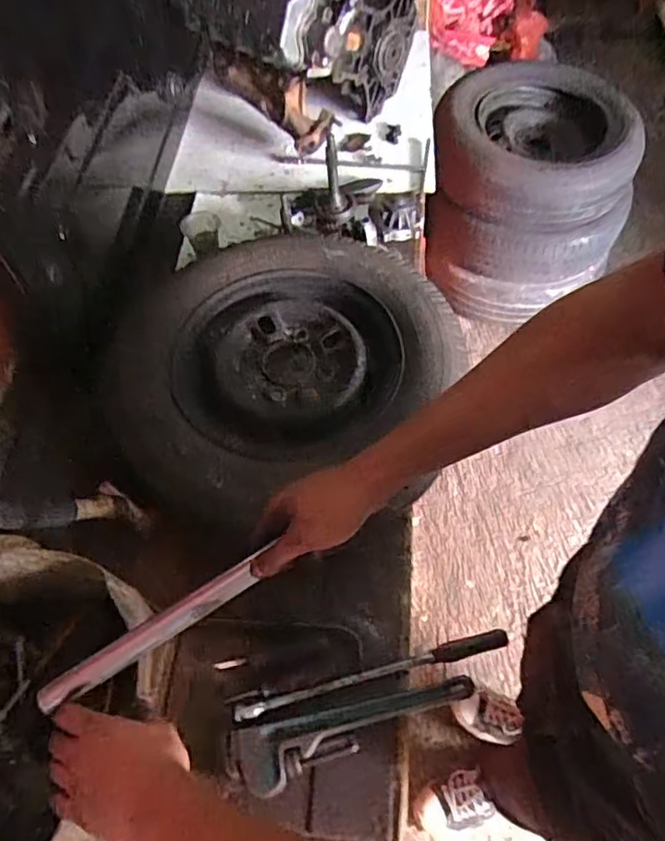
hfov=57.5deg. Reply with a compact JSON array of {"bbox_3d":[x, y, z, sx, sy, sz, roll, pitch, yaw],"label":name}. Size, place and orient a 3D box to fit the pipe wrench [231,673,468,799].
[{"bbox_3d":[0.032,0.369,0.716,0.284,0.019,0.070,-12,57,-2],"label":"pipe wrench"}]

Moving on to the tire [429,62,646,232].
[{"bbox_3d":[0.559,-0.753,1.675,0.535,0.217,0.542,5,58,9],"label":"tire"}]

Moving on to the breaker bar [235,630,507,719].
[{"bbox_3d":[0.051,0.316,0.760,0.348,0.023,0.022,-14,57,-4],"label":"breaker bar"}]

